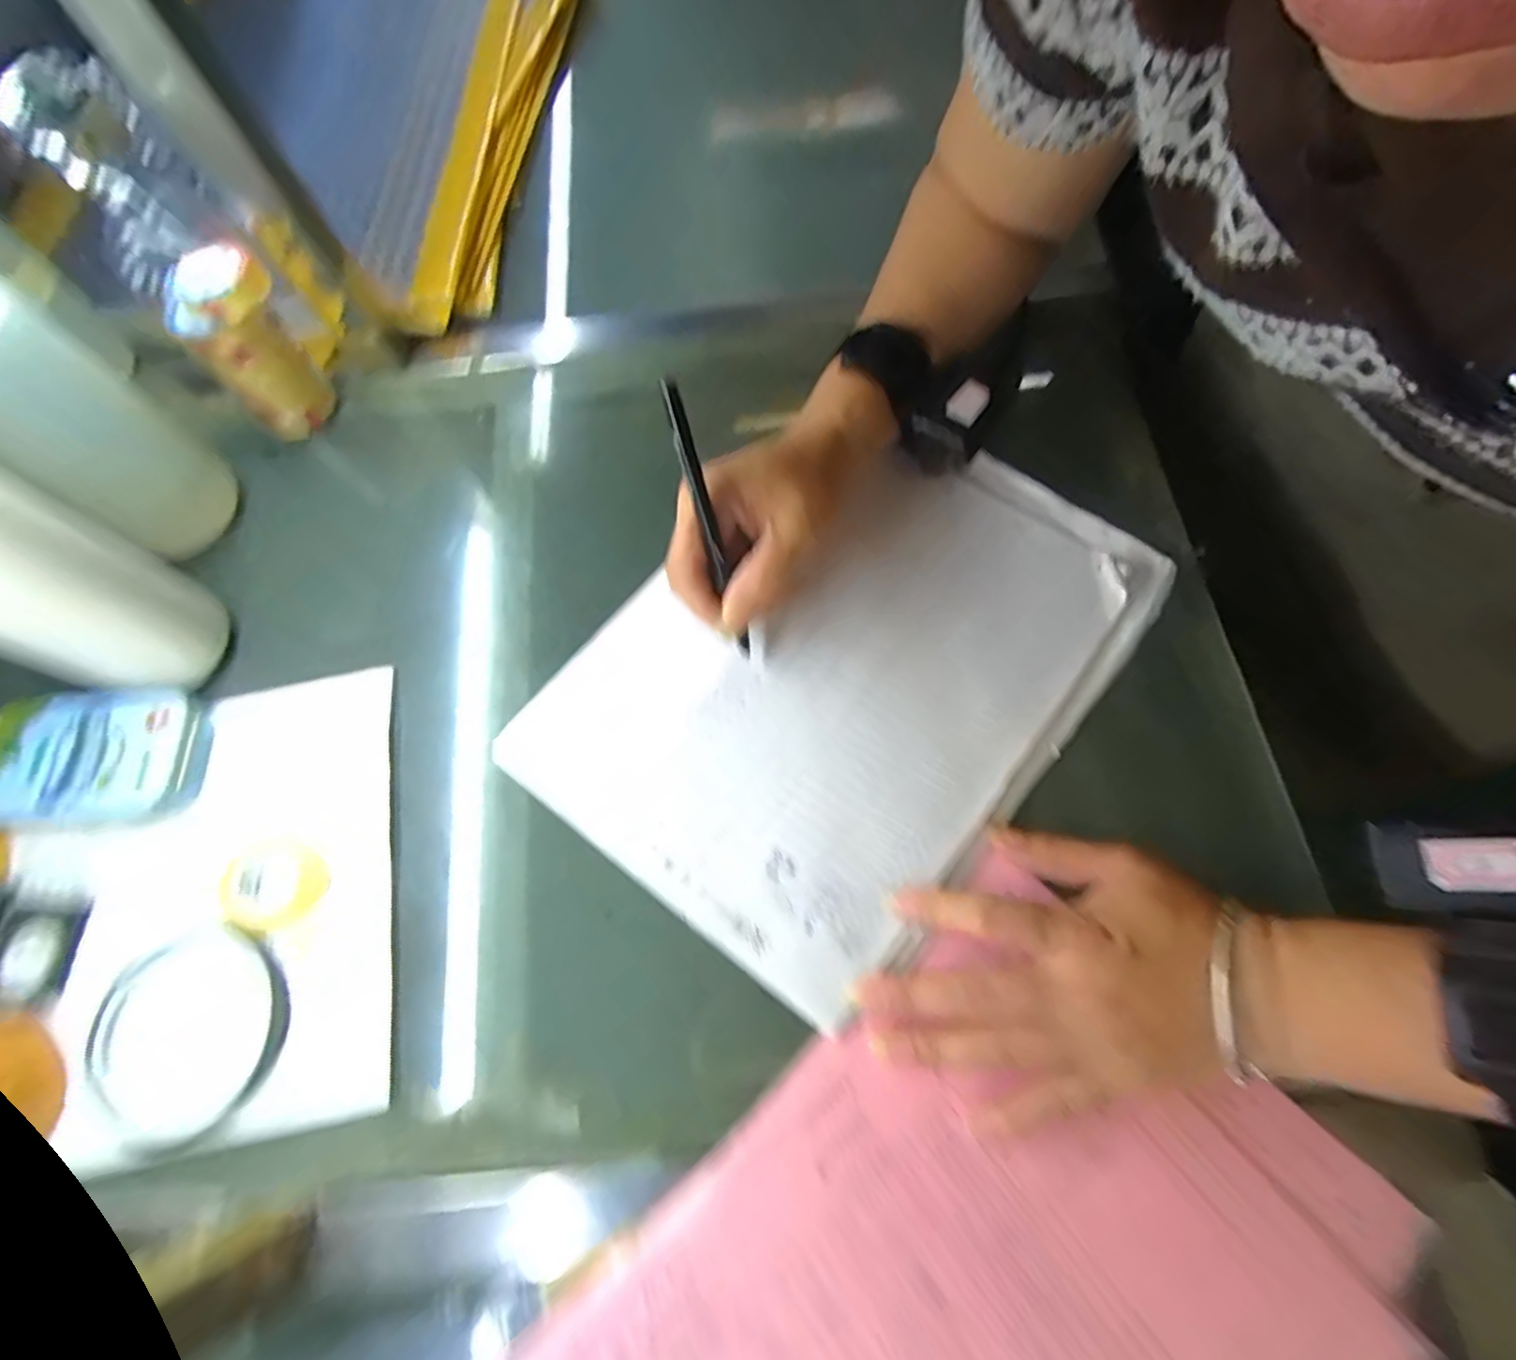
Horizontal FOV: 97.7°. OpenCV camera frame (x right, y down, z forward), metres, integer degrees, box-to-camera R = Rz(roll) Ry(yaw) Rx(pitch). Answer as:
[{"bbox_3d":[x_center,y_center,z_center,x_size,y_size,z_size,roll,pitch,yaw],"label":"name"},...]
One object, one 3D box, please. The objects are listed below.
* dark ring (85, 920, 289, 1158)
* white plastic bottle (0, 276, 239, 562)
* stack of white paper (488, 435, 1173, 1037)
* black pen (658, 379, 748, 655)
[{"bbox_3d":[-0.266,0.164,0.305,0.090,0.009,0.090,-1,70,2],"label":"dark ring"},{"bbox_3d":[-0.357,-0.133,0.348,0.070,0.182,0.068,34,74,13],"label":"white plastic bottle"},{"bbox_3d":[0.044,-0.009,0.349,0.219,0.012,0.295,38,75,14],"label":"stack of white paper"},{"bbox_3d":[-0.022,-0.069,0.311,0.009,0.136,0.007,-19,29,-5],"label":"black pen"}]

